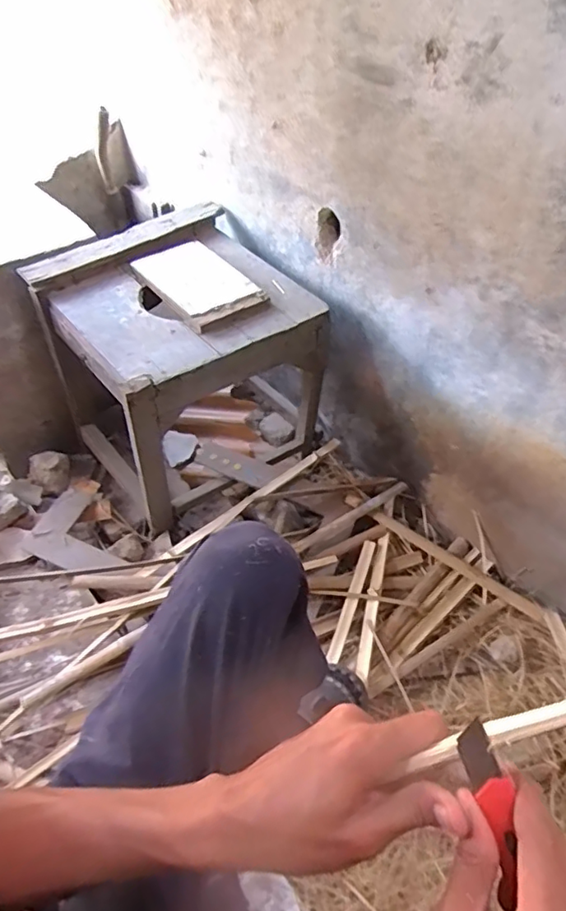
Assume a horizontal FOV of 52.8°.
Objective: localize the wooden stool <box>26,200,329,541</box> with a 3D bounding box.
[{"bbox_3d":[-0.197,-0.190,1.203,0.439,0.421,0.428,-30,54,-23],"label":"wooden stool"}]

